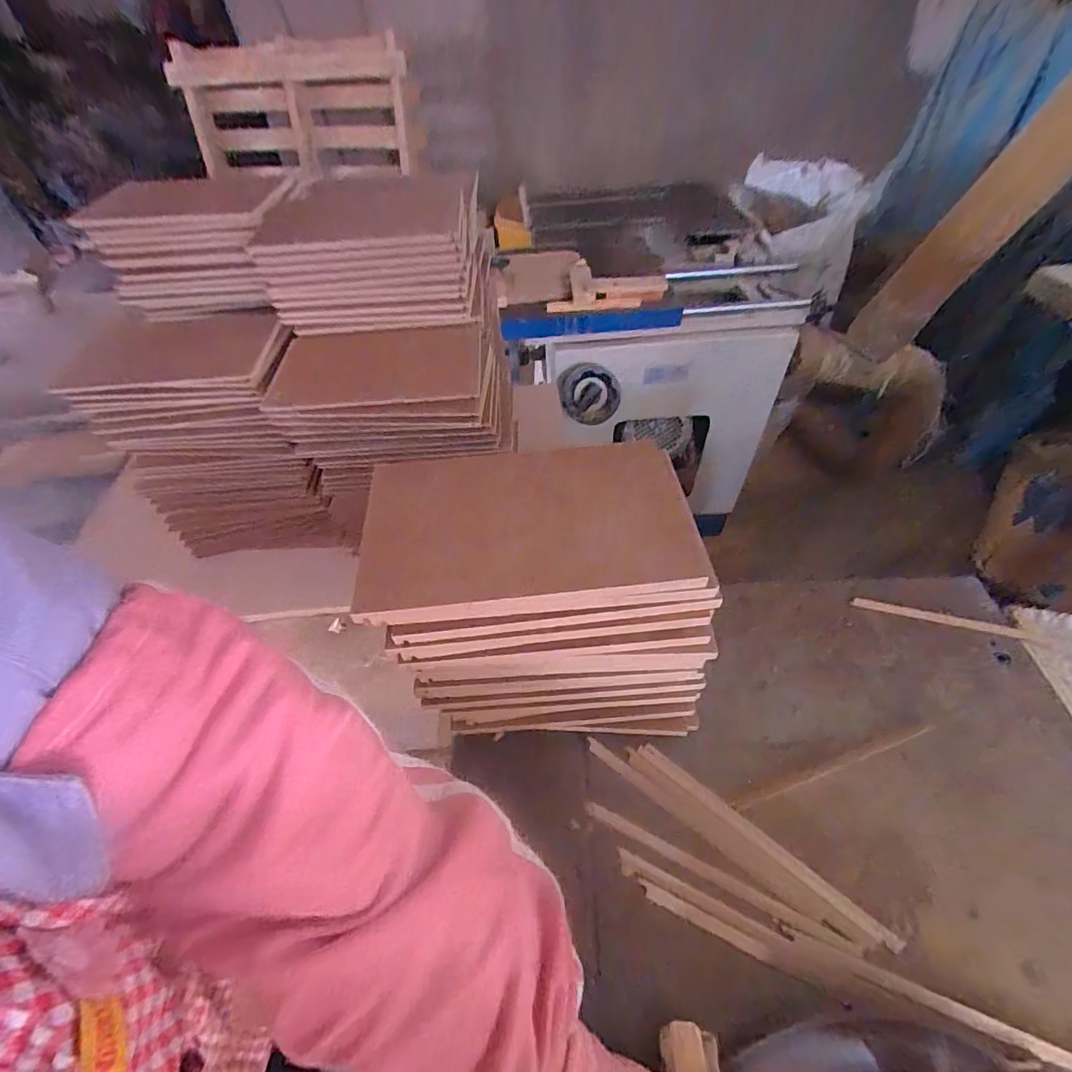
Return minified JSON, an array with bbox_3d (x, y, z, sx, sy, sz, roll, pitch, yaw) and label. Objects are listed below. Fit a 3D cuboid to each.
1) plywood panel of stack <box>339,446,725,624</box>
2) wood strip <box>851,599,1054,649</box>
[{"bbox_3d":[-0.006,-0.011,0.307,0.192,0.015,0.111,-5,57,-2],"label":"plywood panel of stack"},{"bbox_3d":[0.401,0.082,0.484,0.169,0.006,0.014,11,52,13],"label":"wood strip"}]

